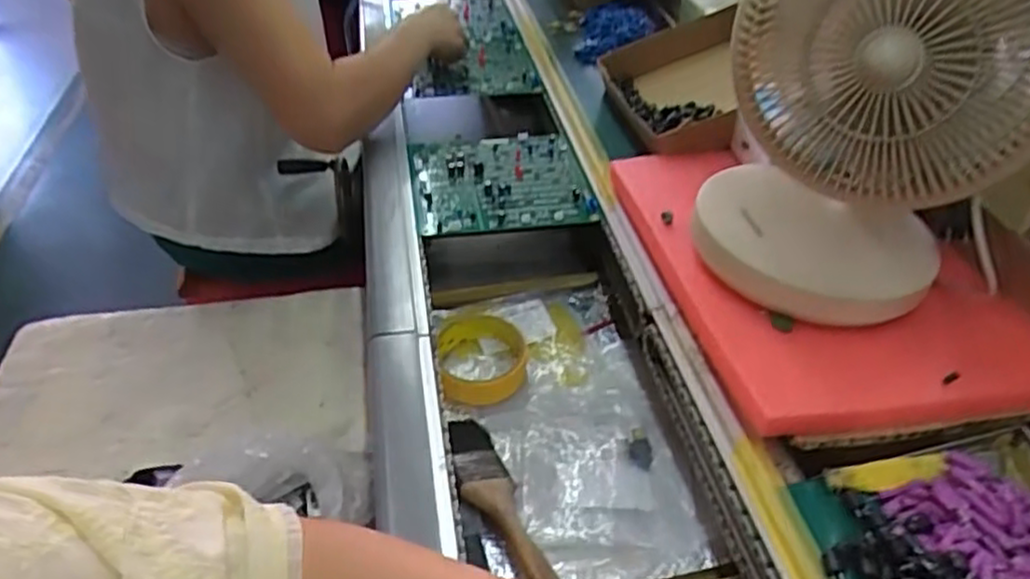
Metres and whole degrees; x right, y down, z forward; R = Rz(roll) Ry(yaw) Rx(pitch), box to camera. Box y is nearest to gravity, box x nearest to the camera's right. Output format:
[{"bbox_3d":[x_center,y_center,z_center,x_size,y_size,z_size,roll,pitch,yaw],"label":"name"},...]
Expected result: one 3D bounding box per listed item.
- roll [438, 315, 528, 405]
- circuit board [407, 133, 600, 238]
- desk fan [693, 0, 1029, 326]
[{"bbox_3d":[-0.030,0.066,0.679,0.083,0.033,0.085,0,40,0],"label":"roll"},{"bbox_3d":[-0.019,-0.121,0.780,0.177,0.022,0.155,-10,41,-11],"label":"circuit board"},{"bbox_3d":[0.253,-0.128,0.527,0.205,0.287,0.140,10,41,11],"label":"desk fan"}]

